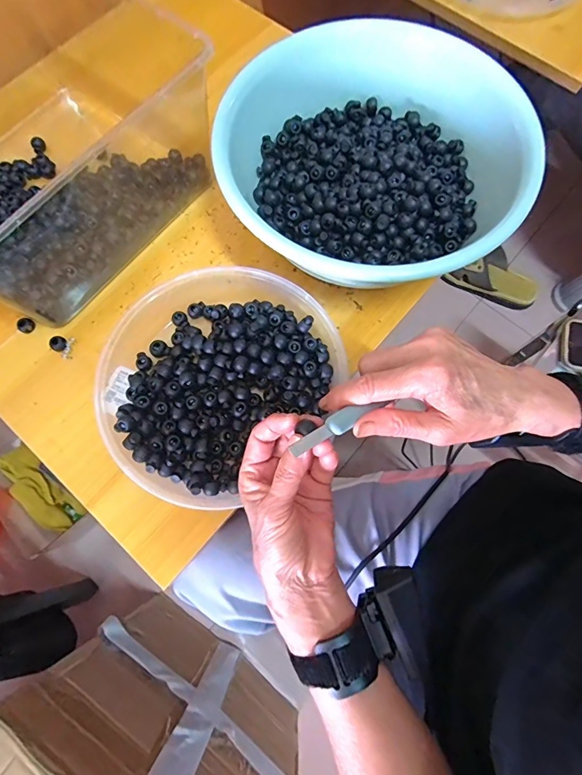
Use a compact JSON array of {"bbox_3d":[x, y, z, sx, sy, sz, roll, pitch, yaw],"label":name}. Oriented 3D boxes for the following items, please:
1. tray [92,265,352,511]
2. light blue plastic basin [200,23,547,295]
[{"bbox_3d":[-0.076,-0.016,0.391,0.212,0.038,0.225,42,78,10],"label":"tray"},{"bbox_3d":[0.076,-0.223,0.421,0.287,0.091,0.266,0,74,0],"label":"light blue plastic basin"}]

